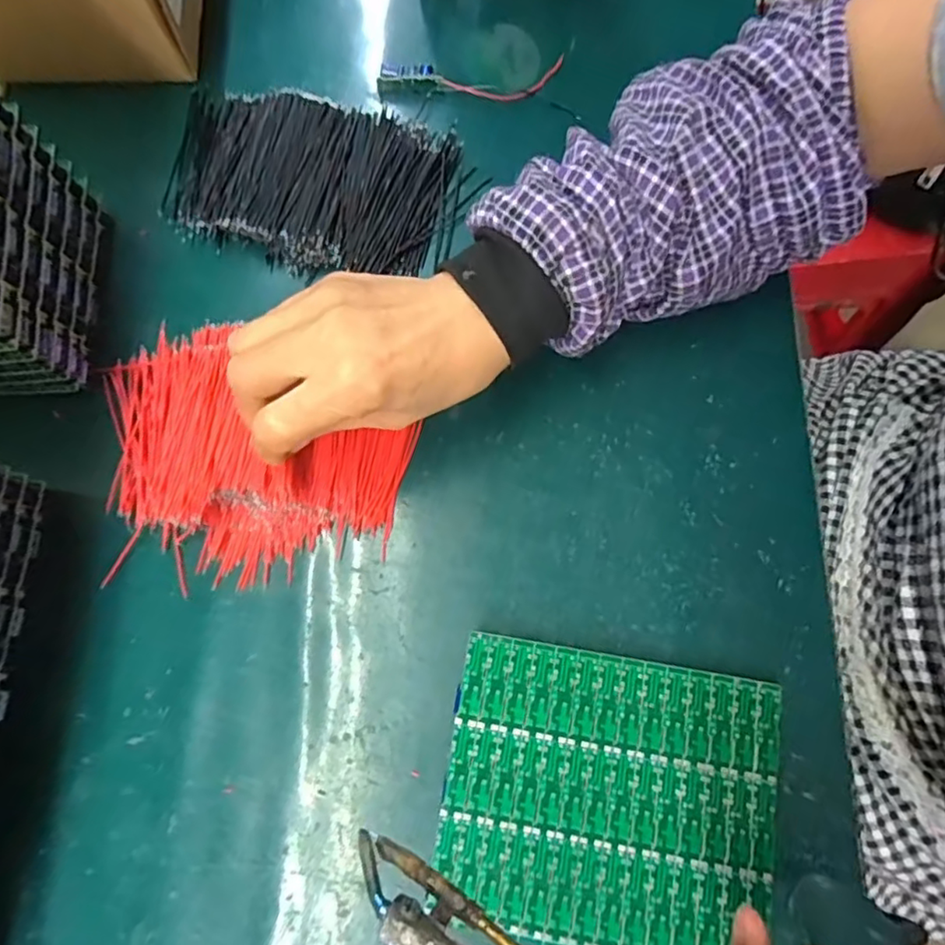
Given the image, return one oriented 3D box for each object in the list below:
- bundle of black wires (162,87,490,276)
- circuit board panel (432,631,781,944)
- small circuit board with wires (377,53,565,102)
[{"bbox_3d":[-0.097,-0.181,0.367,0.187,0.022,0.112,10,77,3],"label":"bundle of black wires"},{"bbox_3d":[0.063,0.148,0.275,0.147,0.004,0.121,9,76,4],"label":"circuit board panel"},{"bbox_3d":[-0.001,-0.253,0.388,0.119,0.013,0.027,-2,76,0],"label":"small circuit board with wires"}]

